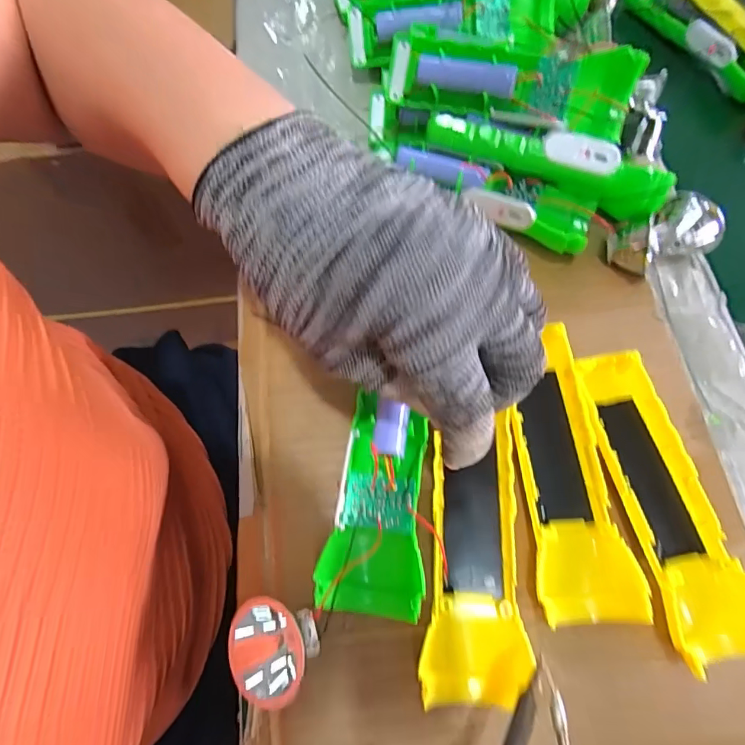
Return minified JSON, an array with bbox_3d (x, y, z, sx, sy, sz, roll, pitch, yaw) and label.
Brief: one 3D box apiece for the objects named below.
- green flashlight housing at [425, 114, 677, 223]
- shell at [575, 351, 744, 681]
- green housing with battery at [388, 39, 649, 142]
[{"bbox_3d":[0.115,-0.144,0.301,0.155,0.024,0.029,23,70,8],"label":"green flashlight housing"},{"bbox_3d":[0.158,0.068,0.249,0.050,0.025,0.162,-9,69,-5],"label":"shell"},{"bbox_3d":[0.091,-0.197,0.301,0.163,0.041,0.050,16,69,5],"label":"green housing with battery"}]

